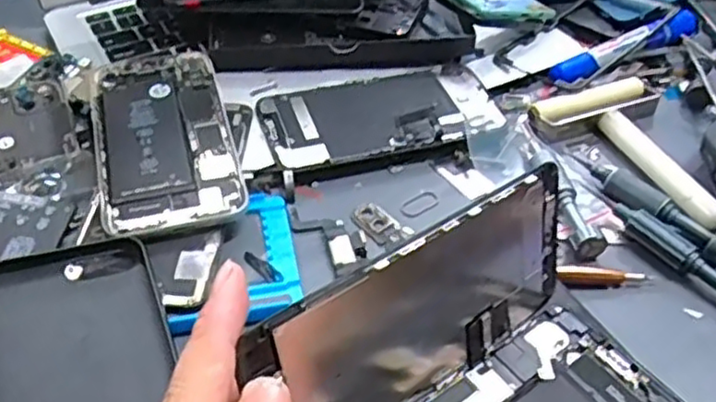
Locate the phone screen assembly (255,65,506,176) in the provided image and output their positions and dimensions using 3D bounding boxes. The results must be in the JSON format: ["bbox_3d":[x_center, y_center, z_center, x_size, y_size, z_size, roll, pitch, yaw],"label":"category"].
[{"bbox_3d":[0.014,-0.056,0.436,0.142,0.013,0.075,-10,44,-12],"label":"phone screen assembly"}]

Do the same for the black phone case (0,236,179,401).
[{"bbox_3d":[-0.114,0.074,0.291,0.078,0.011,0.153,-17,46,-18],"label":"black phone case"}]

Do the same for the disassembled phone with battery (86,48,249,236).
[{"bbox_3d":[-0.114,-0.039,0.411,0.077,0.008,0.149,-11,45,-13],"label":"disassembled phone with battery"}]

